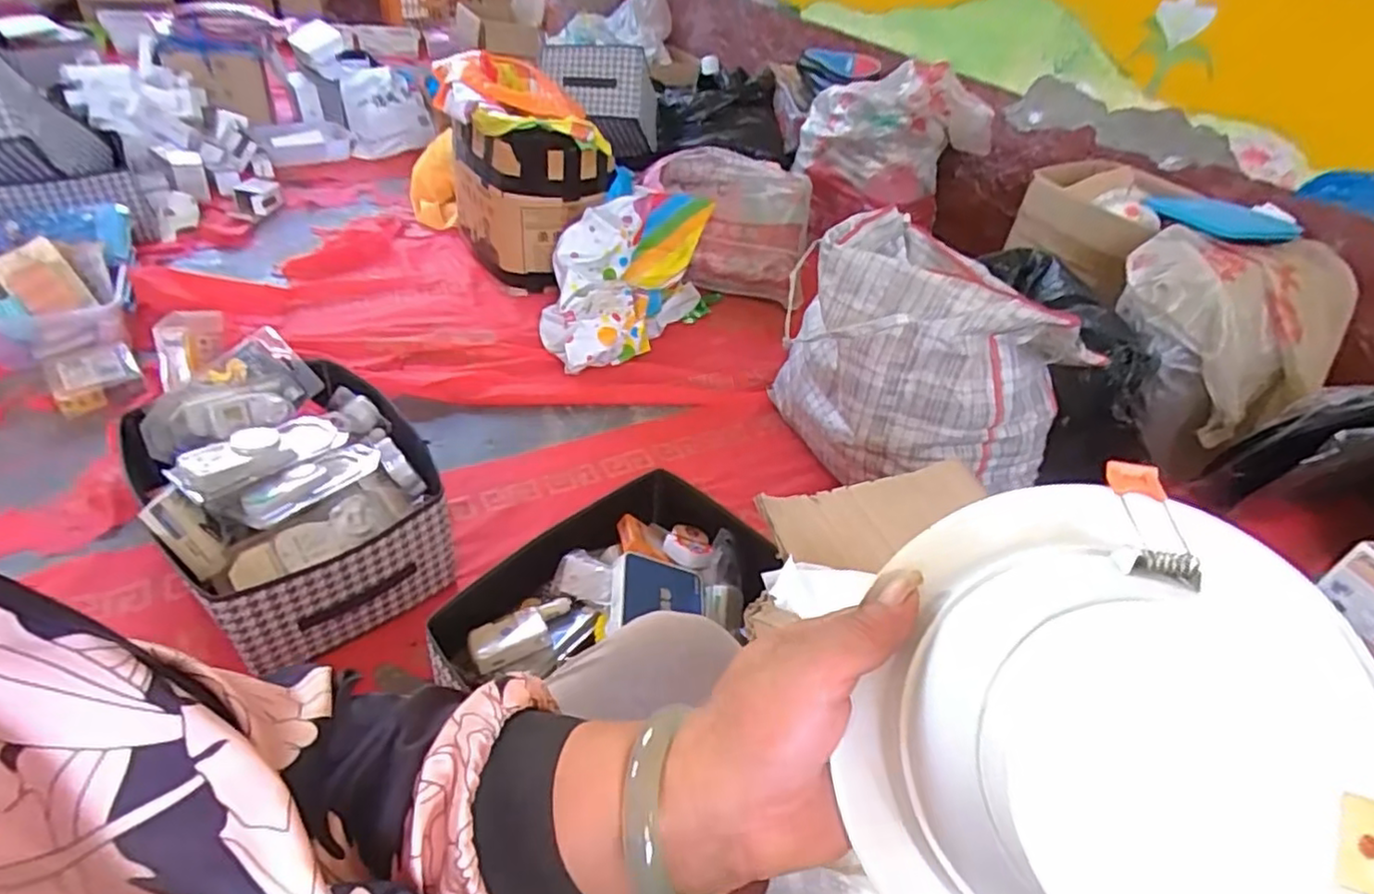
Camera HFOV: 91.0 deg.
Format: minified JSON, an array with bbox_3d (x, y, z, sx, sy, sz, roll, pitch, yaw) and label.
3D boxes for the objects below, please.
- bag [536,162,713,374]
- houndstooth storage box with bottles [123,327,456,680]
[{"bbox_3d":[-0.156,-0.428,1.641,0.356,0.216,0.649,9,41,3],"label":"bag"},{"bbox_3d":[-0.577,0.054,0.996,0.322,0.184,0.474,-21,48,-31],"label":"houndstooth storage box with bottles"}]

